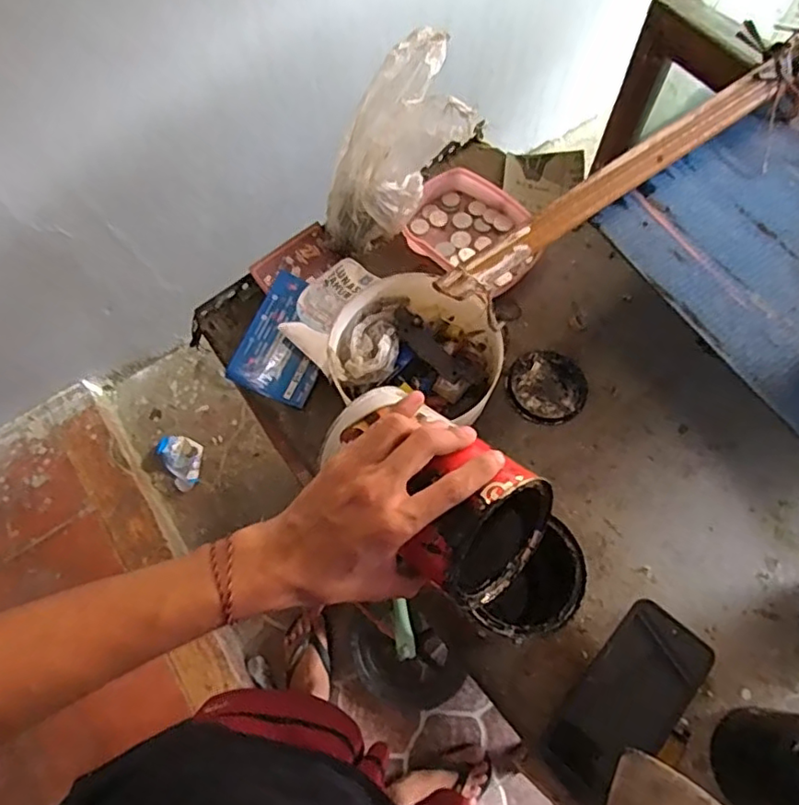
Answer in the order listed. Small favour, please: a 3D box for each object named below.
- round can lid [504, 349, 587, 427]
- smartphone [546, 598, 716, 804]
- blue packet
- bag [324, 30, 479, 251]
[{"bbox_3d":[0.162,-0.016,0.660,0.084,0.014,0.083,-1,69,3],"label":"round can lid"},{"bbox_3d":[0.203,0.259,0.528,0.077,0.014,0.160,31,77,36],"label":"smartphone"},{"bbox_3d":[-0.124,-0.073,0.687,0.095,0.018,0.147,20,72,10],"label":"blue packet"},{"bbox_3d":[0.001,-0.270,0.661,0.120,0.076,0.249,36,115,15],"label":"bag"}]

